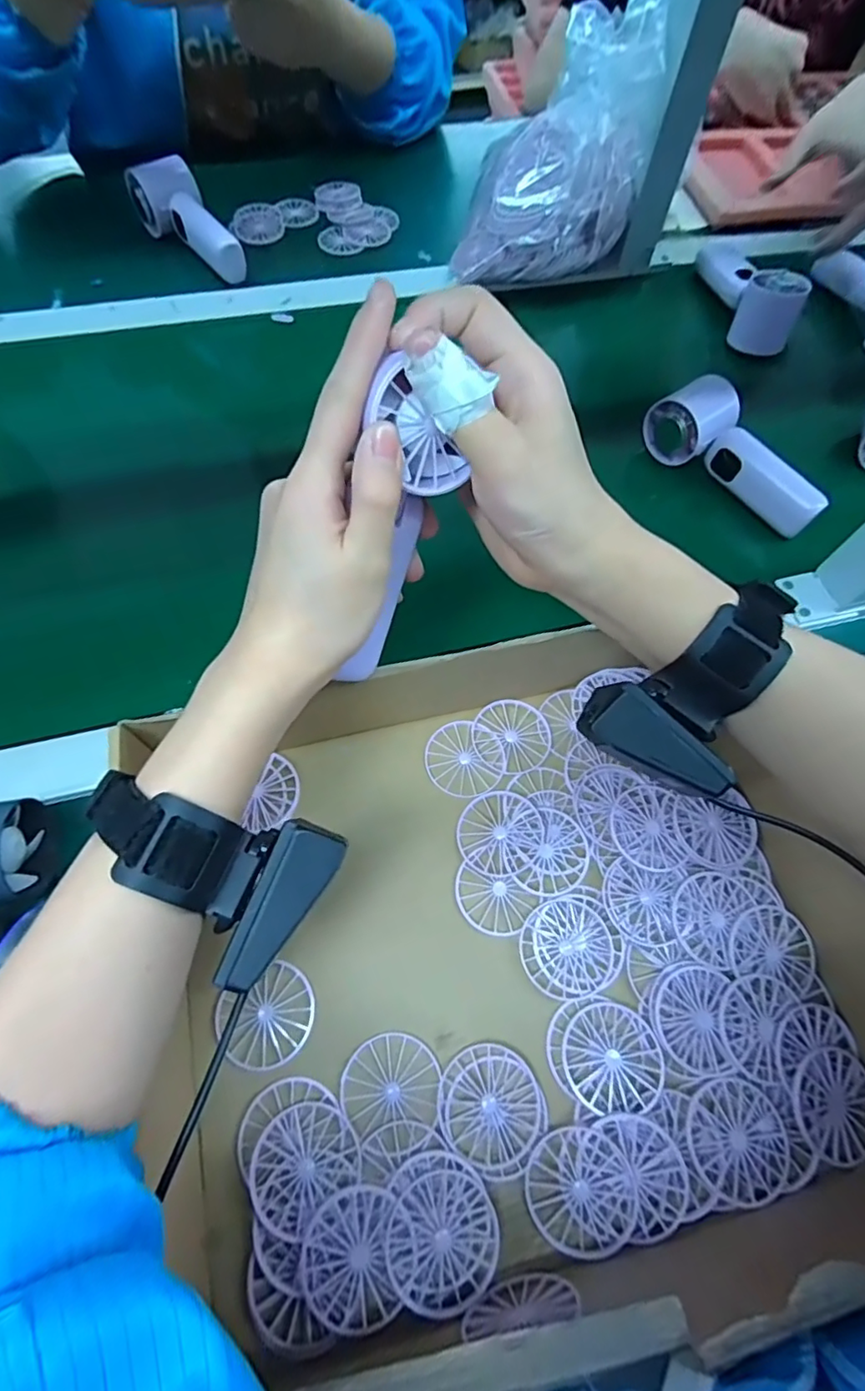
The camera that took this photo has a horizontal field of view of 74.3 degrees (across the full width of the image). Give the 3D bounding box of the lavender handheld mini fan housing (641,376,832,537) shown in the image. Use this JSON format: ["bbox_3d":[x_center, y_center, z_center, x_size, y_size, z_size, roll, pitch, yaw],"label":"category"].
[{"bbox_3d":[0.253,-0.199,0.467,0.052,0.048,0.153,-40,74,-19],"label":"lavender handheld mini fan housing"}]

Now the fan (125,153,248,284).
[{"bbox_3d":[-0.236,-0.467,0.561,0.053,0.051,0.142,-40,74,-19],"label":"fan"}]

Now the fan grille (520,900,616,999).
[{"bbox_3d":[0.075,0.141,0.319,0.049,0.006,0.048,-17,68,-11],"label":"fan grille"}]

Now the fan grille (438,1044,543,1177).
[{"bbox_3d":[0.029,0.206,0.285,0.049,0.005,0.052,1,66,-3],"label":"fan grille"}]

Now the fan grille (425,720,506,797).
[{"bbox_3d":[0.021,0.040,0.367,0.048,0.004,0.049,1,66,-3],"label":"fan grille"}]

